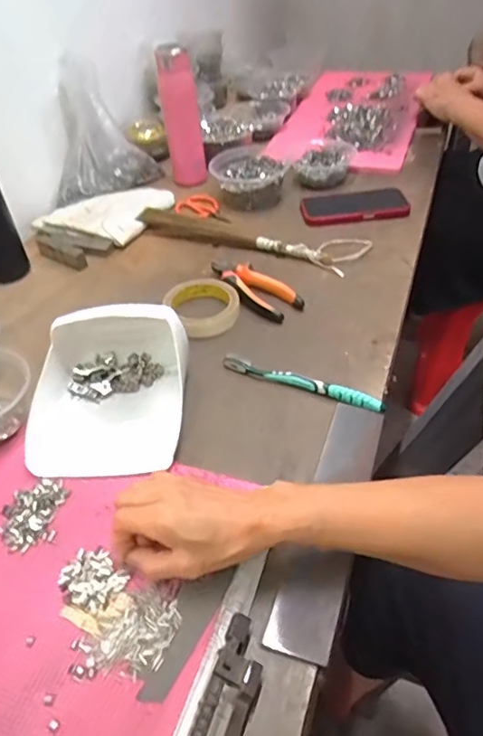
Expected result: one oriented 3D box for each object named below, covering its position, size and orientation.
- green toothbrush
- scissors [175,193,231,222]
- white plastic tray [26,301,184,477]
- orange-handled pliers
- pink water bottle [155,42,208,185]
[{"bbox_3d":[0.064,0.015,0.569,0.183,0.020,0.015,17,47,21],"label":"green toothbrush"},{"bbox_3d":[-0.063,-0.273,0.892,0.108,0.019,0.044,28,52,31],"label":"scissors"},{"bbox_3d":[-0.140,0.014,0.535,0.154,0.086,0.170,1,44,5],"label":"white plastic tray"},{"bbox_3d":[0.011,-0.109,0.700,0.148,0.022,0.054,31,54,33],"label":"orange-handled pliers"},{"bbox_3d":[-0.102,-0.429,0.917,0.065,0.215,0.057,-10,43,-4],"label":"pink water bottle"}]

